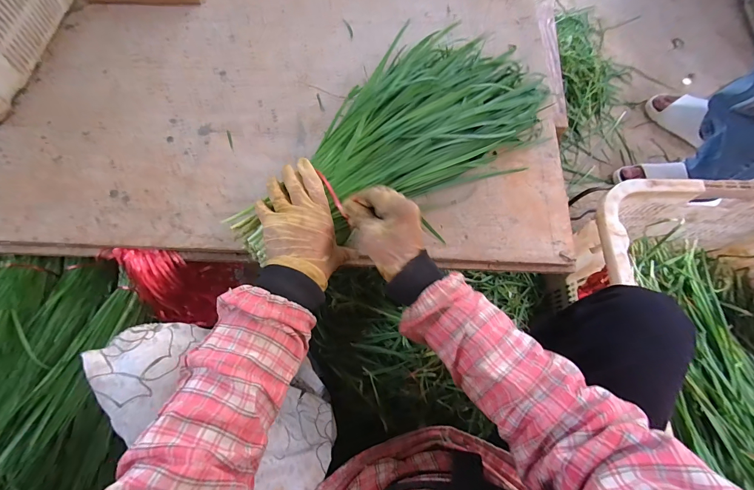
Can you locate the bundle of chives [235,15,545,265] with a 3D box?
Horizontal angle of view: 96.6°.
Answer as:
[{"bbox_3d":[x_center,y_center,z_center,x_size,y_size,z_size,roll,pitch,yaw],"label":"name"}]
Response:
[{"bbox_3d":[0.040,-0.162,0.483,0.526,0.091,0.230,-35,75,-18],"label":"bundle of chives"}]

